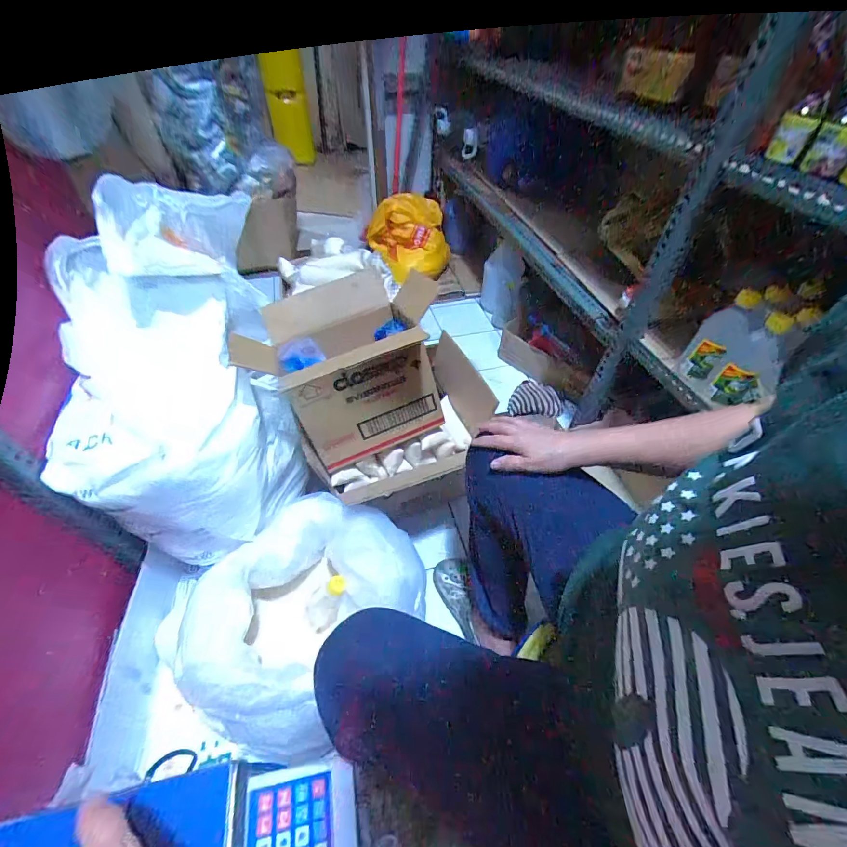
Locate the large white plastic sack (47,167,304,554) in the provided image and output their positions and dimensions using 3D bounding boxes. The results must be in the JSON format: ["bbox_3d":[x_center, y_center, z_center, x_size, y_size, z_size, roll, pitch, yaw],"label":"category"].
[{"bbox_3d":[-0.436,-0.108,0.688,0.296,0.246,0.680,-10,83,-11],"label":"large white plastic sack"}]

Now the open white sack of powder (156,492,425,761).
[{"bbox_3d":[-0.195,0.358,0.707,0.315,0.286,0.347,24,52,19],"label":"open white sack of powder"}]

